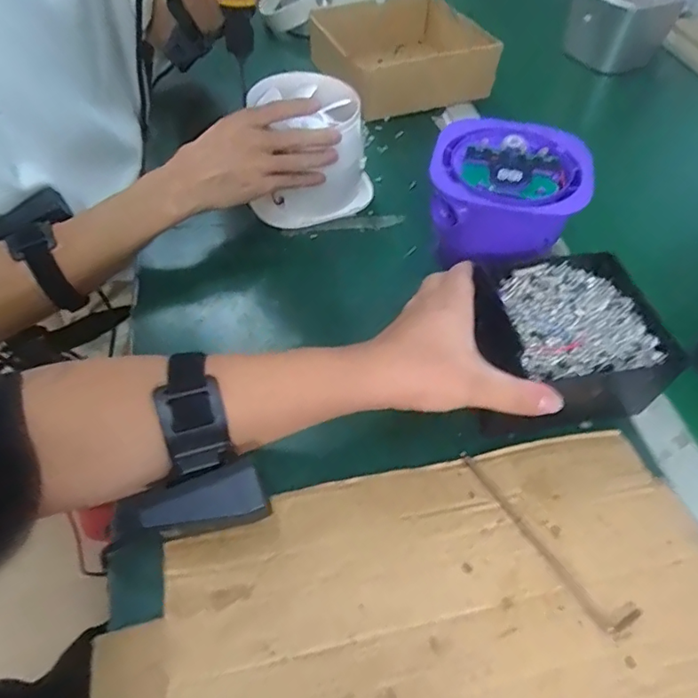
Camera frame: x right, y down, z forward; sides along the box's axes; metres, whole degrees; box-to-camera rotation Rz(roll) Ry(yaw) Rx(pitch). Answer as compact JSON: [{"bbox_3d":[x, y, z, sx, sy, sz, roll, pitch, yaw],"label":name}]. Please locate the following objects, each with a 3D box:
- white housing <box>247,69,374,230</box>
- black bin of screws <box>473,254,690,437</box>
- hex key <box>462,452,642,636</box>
[{"bbox_3d":[-0.050,-0.209,0.554,0.134,0.098,0.120,-22,56,-18],"label":"white housing"},{"bbox_3d":[0.164,-0.006,0.422,0.146,0.066,0.129,-2,52,-4],"label":"black bin of screws"},{"bbox_3d":[0.128,0.122,0.353,0.024,0.004,0.140,-27,57,-21],"label":"hex key"}]

